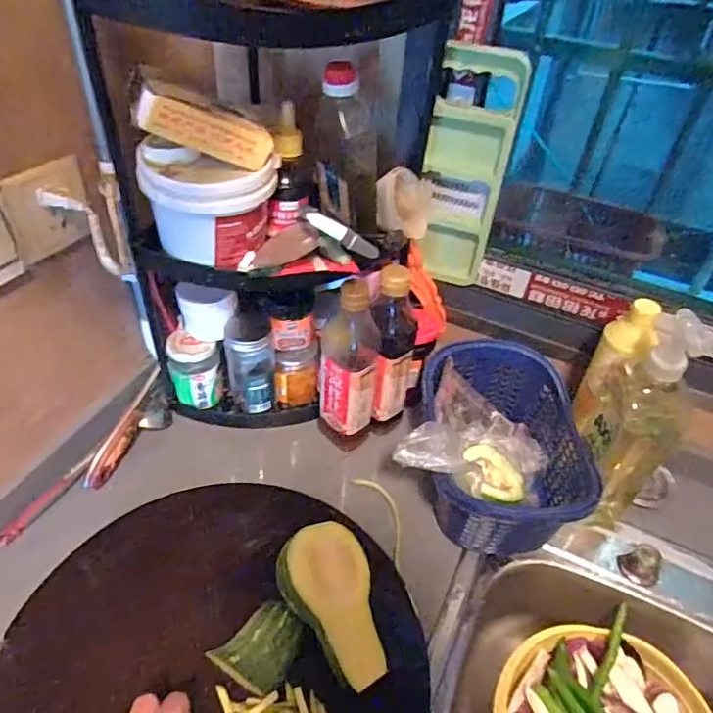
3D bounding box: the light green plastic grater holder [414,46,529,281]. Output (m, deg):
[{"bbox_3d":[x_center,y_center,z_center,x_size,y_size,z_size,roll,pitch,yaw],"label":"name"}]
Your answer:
[{"bbox_3d":[0.123,-0.205,0.644,0.094,0.277,0.034,16,43,12],"label":"light green plastic grater holder"}]

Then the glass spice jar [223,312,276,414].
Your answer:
[{"bbox_3d":[-0.135,0.010,0.710,0.058,0.131,0.044,-1,43,-7],"label":"glass spice jar"}]

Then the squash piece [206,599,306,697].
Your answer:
[{"bbox_3d":[-0.083,0.256,0.497,0.058,0.024,0.073,29,48,24],"label":"squash piece"}]

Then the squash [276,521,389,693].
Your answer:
[{"bbox_3d":[-0.023,0.230,0.518,0.087,0.038,0.137,8,55,-45],"label":"squash"}]

